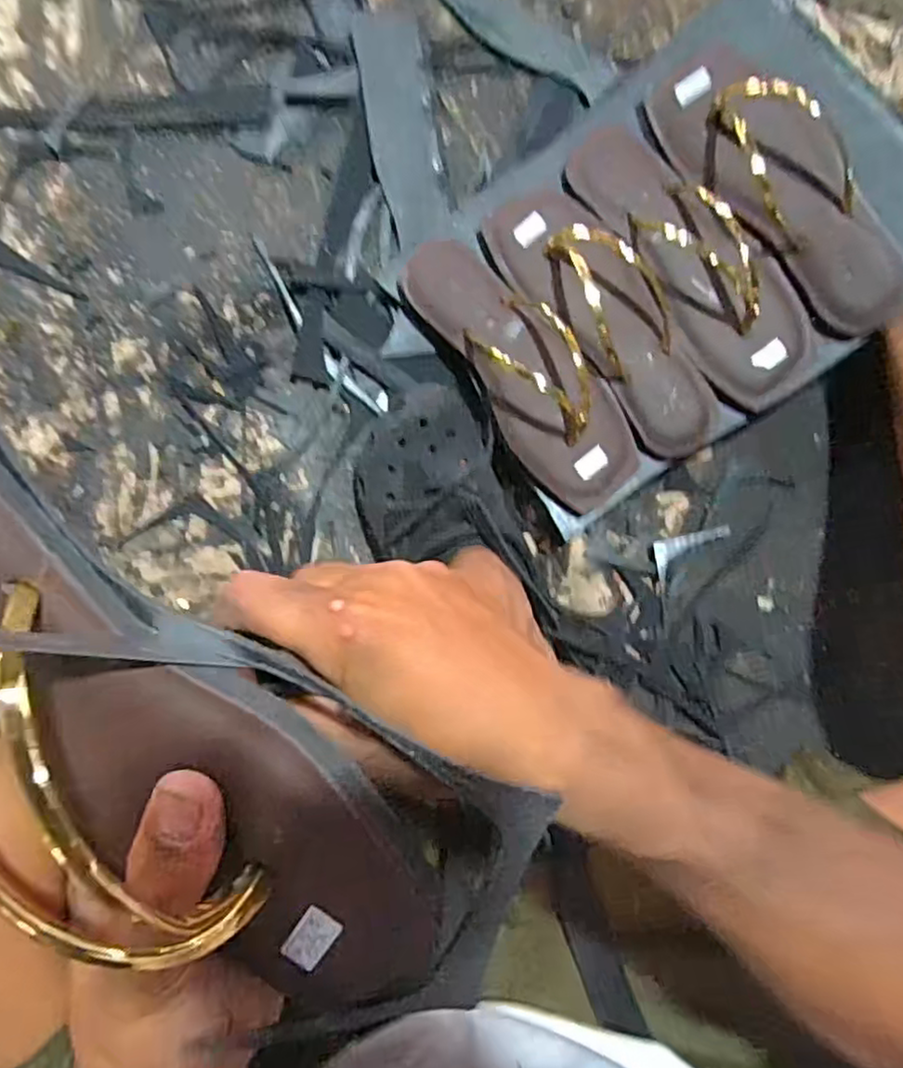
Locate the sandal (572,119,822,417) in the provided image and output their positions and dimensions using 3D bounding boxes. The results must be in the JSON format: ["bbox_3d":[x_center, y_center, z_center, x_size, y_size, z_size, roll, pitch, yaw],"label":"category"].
[{"bbox_3d":[0.181,-0.214,0.506,0.085,0.040,0.251,-33,83,14],"label":"sandal"}]

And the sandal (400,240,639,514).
[{"bbox_3d":[0.057,-0.127,0.499,0.080,0.060,0.229,-34,94,-6],"label":"sandal"}]

